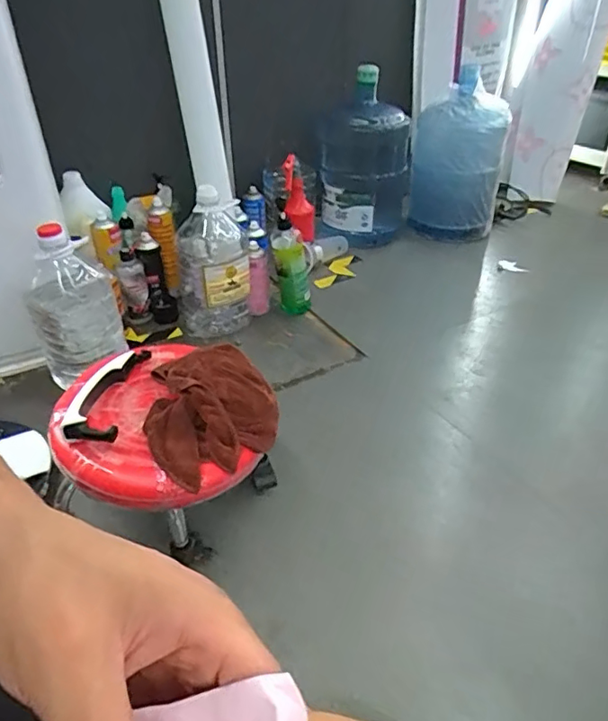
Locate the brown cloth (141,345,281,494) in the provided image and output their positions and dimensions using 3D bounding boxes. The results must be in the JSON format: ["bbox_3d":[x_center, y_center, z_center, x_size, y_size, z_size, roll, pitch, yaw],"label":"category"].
[{"bbox_3d":[-0.141,0.064,0.796,0.185,0.090,0.192,-24,41,-28],"label":"brown cloth"}]

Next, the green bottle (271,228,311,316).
[{"bbox_3d":[-0.031,-0.220,1.350,0.085,0.202,0.089,-1,35,1],"label":"green bottle"}]

